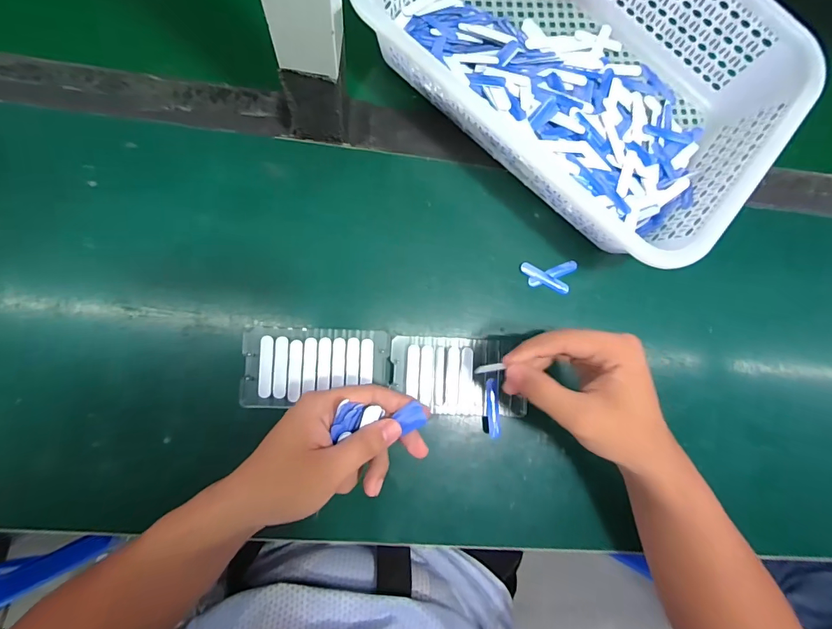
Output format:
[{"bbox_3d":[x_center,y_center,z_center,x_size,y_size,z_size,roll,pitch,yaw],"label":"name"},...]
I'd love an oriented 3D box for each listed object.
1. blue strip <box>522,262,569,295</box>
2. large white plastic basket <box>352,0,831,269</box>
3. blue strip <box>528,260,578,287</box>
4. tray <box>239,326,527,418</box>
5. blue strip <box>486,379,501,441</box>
[{"bbox_3d":[0.123,-0.034,0.399,0.050,0.004,0.011,29,82,-3],"label":"blue strip"},{"bbox_3d":[0.145,-0.231,0.381,0.353,0.086,0.259,37,81,-2],"label":"large white plastic basket"},{"bbox_3d":[0.131,-0.039,0.401,0.052,0.004,0.011,-22,87,-8],"label":"blue strip"},{"bbox_3d":[-0.025,0.050,0.367,0.239,0.006,0.068,5,83,-7],"label":"tray"},{"bbox_3d":[0.070,0.084,0.376,0.011,0.007,0.053,-6,85,-7],"label":"blue strip"}]

